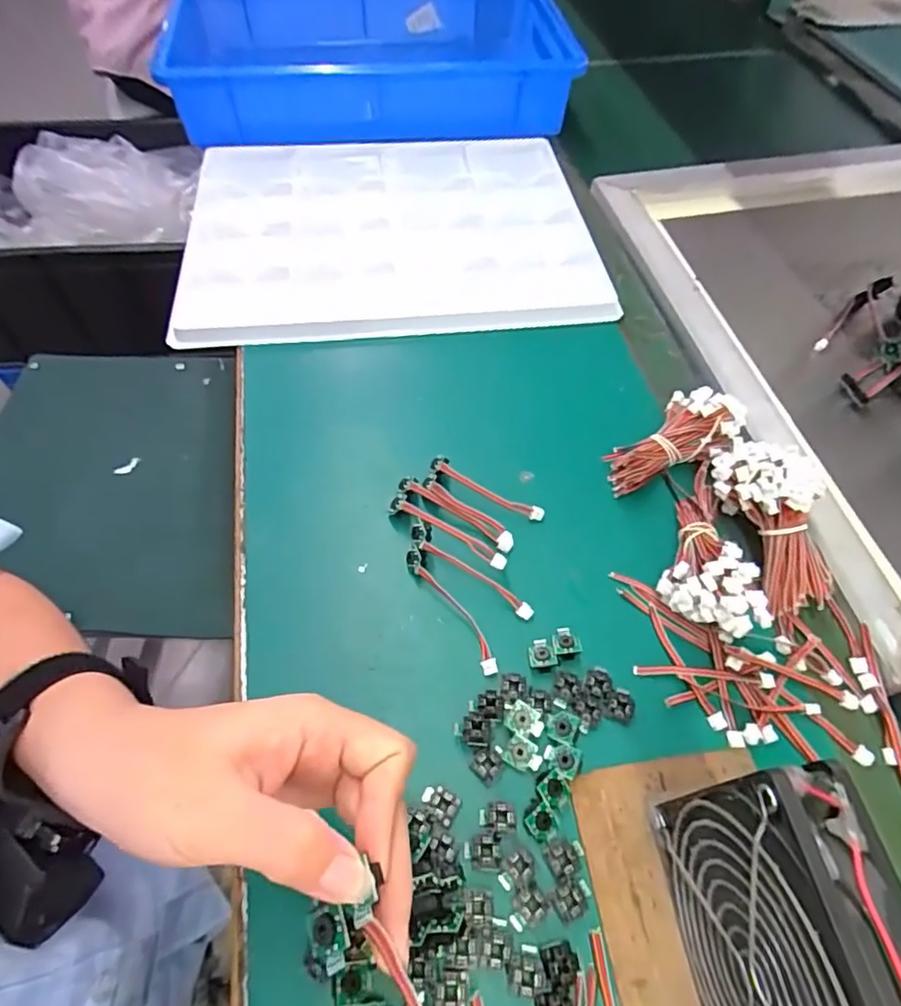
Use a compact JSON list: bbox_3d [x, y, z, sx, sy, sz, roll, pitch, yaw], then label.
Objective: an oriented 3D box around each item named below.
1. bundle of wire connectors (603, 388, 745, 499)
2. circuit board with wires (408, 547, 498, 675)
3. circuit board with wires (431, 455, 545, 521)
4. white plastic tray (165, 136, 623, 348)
[{"bbox_3d":[0.146,-0.044,0.390,0.098,0.024,0.046,-32,62,1],"label":"bundle of wire connectors"},{"bbox_3d":[0.002,0.061,0.335,0.014,0.016,0.083,-30,62,-19],"label":"circuit board with wires"},{"bbox_3d":[0.024,-0.009,0.378,0.079,0.019,0.010,22,59,13],"label":"circuit board with wires"},{"bbox_3d":[-0.057,-0.261,0.544,0.358,0.017,0.286,-5,57,-7],"label":"white plastic tray"}]

